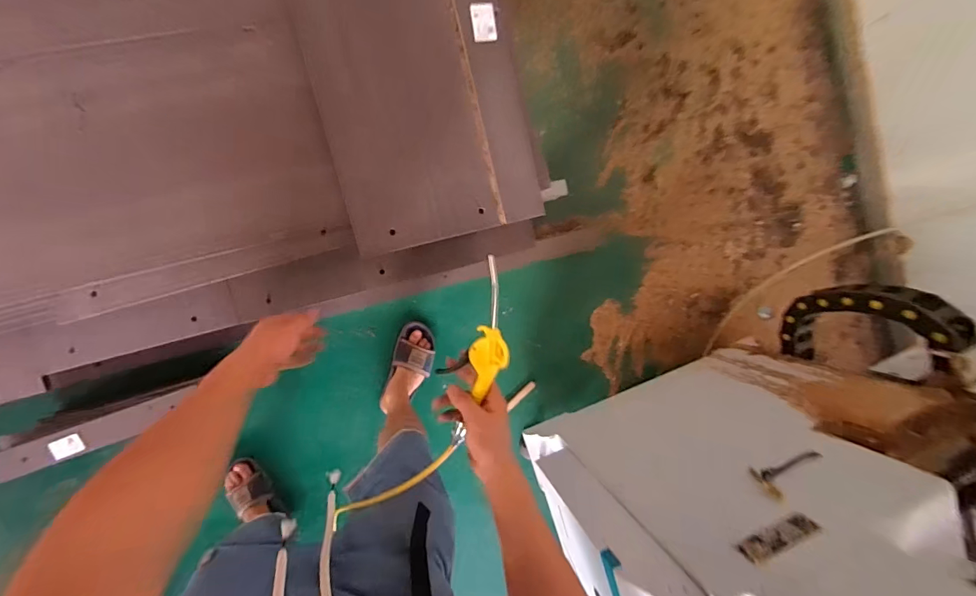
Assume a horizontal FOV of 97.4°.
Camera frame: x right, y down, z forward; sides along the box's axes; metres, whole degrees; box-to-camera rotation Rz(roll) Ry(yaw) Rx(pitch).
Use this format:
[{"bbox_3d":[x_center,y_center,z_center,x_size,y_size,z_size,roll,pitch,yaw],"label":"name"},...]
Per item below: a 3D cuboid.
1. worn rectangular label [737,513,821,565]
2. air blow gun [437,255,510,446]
[{"bbox_3d":[0.478,0.394,0.705,0.140,0.049,0.007,-19,94,-11],"label":"worn rectangular label"},{"bbox_3d":[-0.016,0.076,0.589,0.075,0.061,0.262,12,101,-9],"label":"air blow gun"}]

